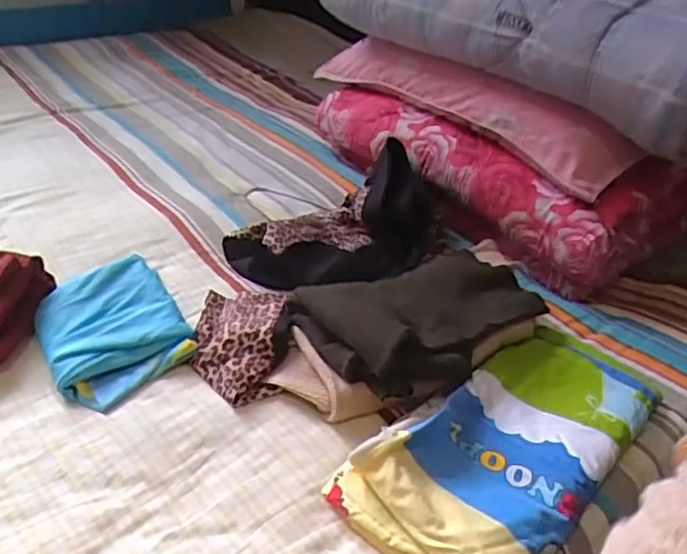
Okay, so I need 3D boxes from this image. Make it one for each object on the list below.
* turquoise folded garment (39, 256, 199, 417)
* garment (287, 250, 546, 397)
[{"bbox_3d":[-0.273,0.057,0.757,0.159,0.051,0.182,-18,42,-31],"label":"turquoise folded garment"},{"bbox_3d":[0.099,0.039,0.801,0.305,0.077,0.182,-19,42,-32],"label":"garment"}]

